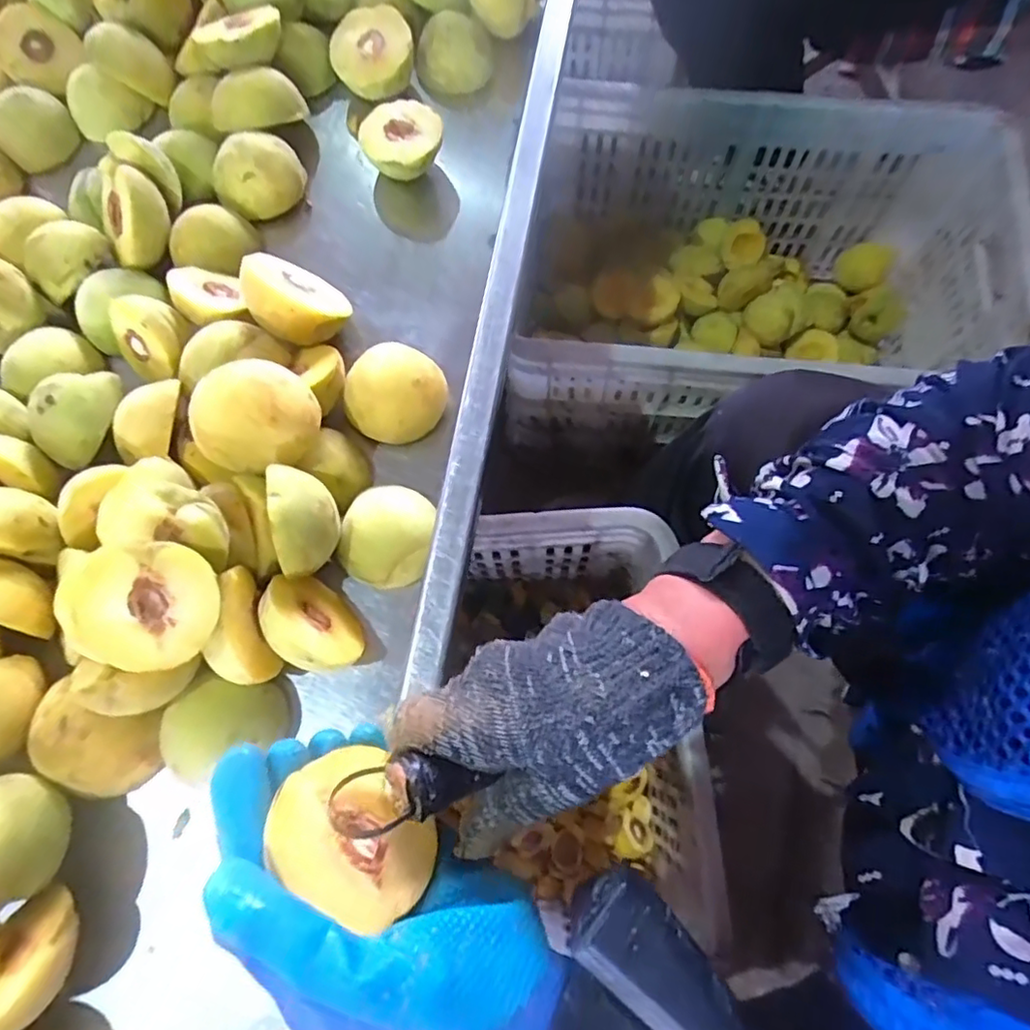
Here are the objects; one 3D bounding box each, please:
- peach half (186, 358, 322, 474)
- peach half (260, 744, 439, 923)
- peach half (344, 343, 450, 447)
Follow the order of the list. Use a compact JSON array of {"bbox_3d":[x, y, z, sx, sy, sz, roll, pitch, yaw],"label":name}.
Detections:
[{"bbox_3d":[-0.147,-0.057,0.342,0.058,0.037,0.060,-1,71,2],"label":"peach half"},{"bbox_3d":[-0.067,0.129,0.239,0.062,0.053,0.031,46,117,1],"label":"peach half"},{"bbox_3d":[-0.077,-0.078,0.393,0.054,0.045,0.060,37,76,13],"label":"peach half"}]

